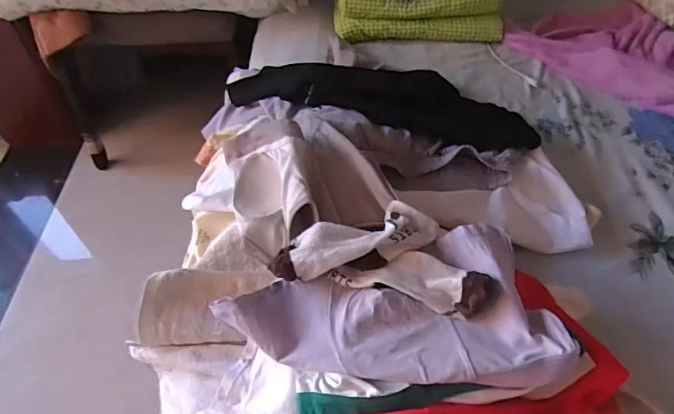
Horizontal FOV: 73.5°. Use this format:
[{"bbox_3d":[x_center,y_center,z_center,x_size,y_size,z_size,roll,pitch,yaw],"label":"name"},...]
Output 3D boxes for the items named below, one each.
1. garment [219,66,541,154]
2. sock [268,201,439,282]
[{"bbox_3d":[0.065,-0.190,0.774,0.527,0.062,0.135,13,53,12],"label":"garment"},{"bbox_3d":[0.023,0.041,0.521,0.195,0.039,0.063,-19,53,-13],"label":"sock"}]

